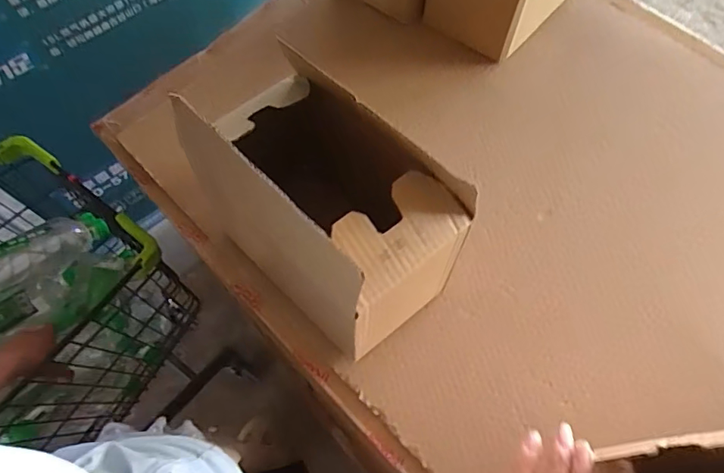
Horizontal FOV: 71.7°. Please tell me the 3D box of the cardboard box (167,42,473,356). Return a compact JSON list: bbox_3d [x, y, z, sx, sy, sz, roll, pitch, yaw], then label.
[{"bbox_3d":[-0.032,-0.017,0.474,0.221,0.232,0.133,41,73,17],"label":"cardboard box"}]

